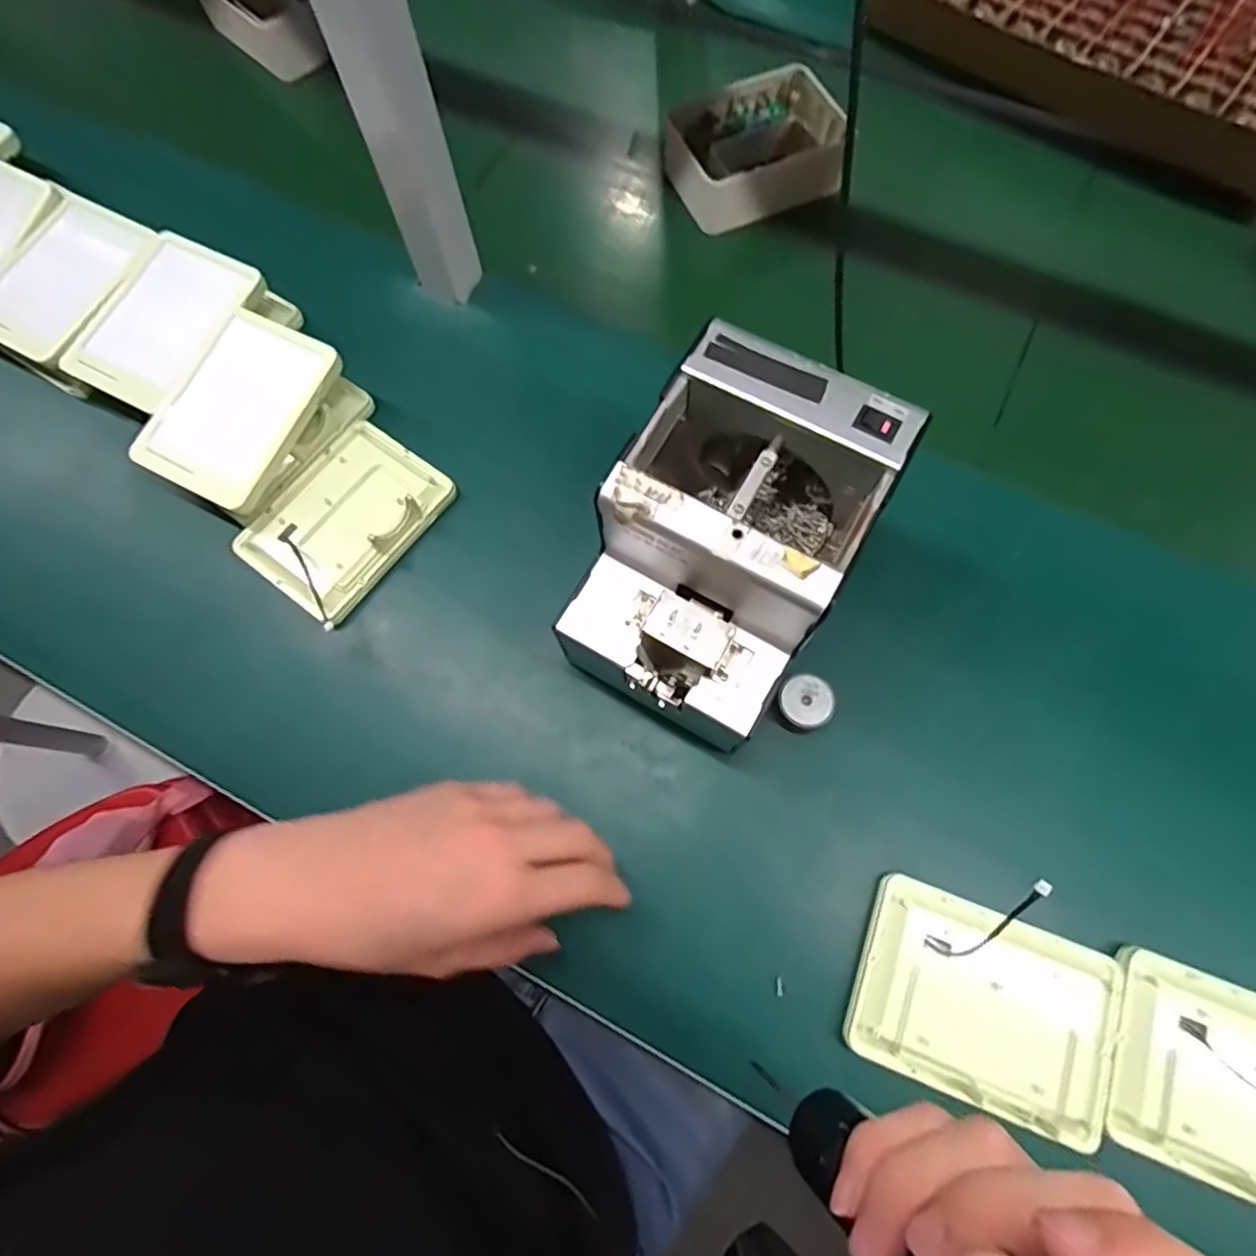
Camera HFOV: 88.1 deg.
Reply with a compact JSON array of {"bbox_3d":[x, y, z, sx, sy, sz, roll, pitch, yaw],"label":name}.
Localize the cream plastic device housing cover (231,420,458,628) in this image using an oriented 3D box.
[{"bbox_3d":[-0.202,-0.080,0.464,0.097,0.026,0.133,34,75,12],"label":"cream plastic device housing cover"}]

